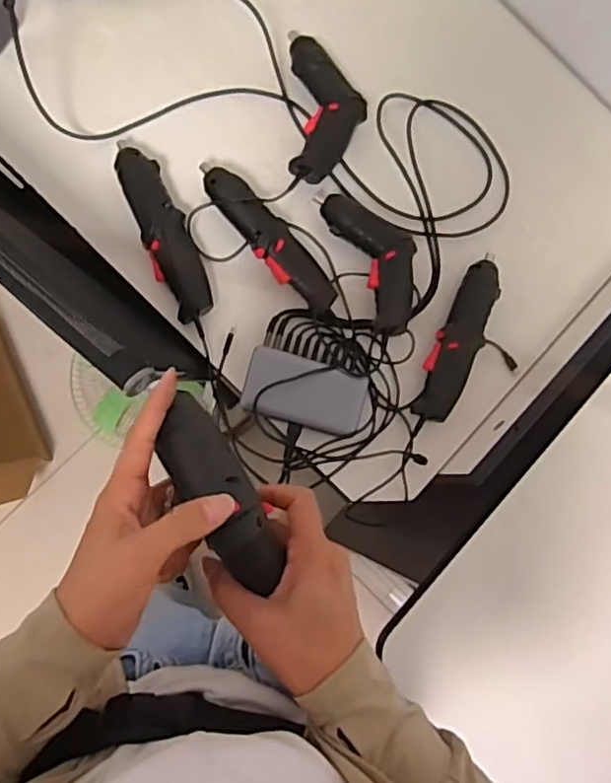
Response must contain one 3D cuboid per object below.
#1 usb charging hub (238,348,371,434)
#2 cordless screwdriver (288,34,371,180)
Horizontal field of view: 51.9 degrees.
[{"bbox_3d":[0.002,0.001,0.680,0.130,0.031,0.071,15,81,-6],"label":"usb charging hub"},{"bbox_3d":[0.026,-0.328,0.742,0.090,0.042,0.177,1,82,-8],"label":"cordless screwdriver"}]

